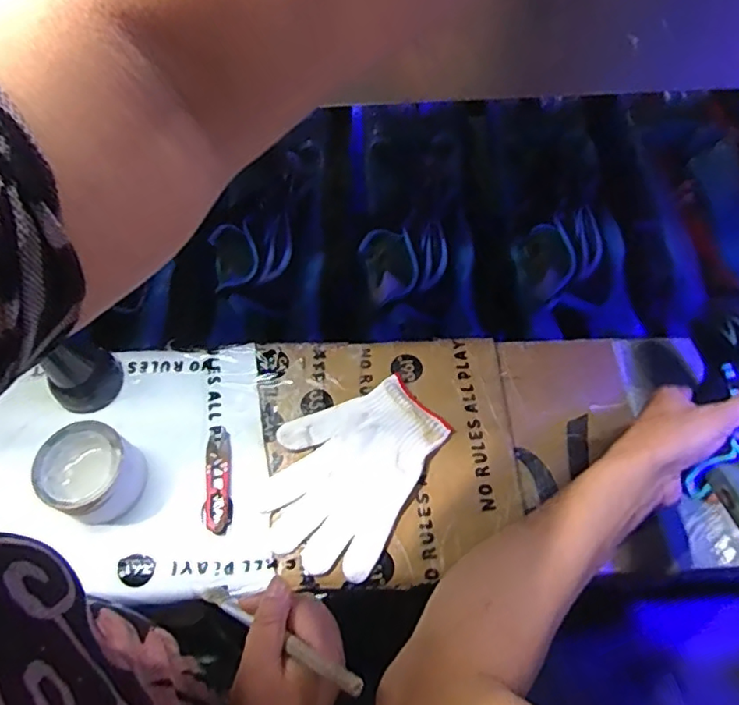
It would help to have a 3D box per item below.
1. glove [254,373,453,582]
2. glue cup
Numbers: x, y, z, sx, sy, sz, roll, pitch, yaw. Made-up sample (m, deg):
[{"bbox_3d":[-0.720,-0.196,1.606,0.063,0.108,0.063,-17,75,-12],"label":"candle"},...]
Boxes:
[{"bbox_3d":[-0.022,0.109,0.563,0.137,0.014,0.191,27,65,15],"label":"glove"},{"bbox_3d":[-0.261,0.114,0.547,0.079,0.054,0.080,-1,62,1],"label":"glue cup"}]

